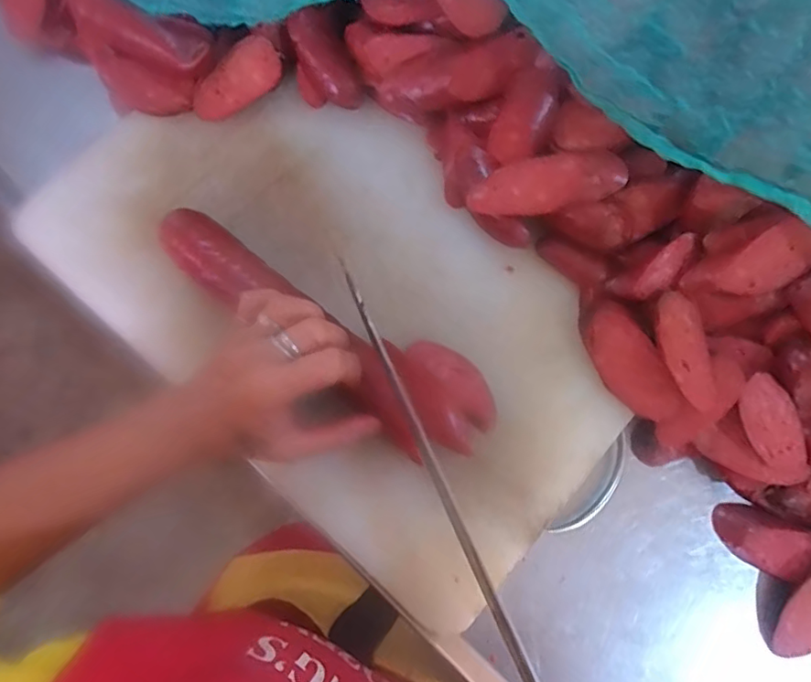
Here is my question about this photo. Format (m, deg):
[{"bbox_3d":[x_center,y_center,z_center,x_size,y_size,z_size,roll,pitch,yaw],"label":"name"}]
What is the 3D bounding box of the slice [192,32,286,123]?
[{"bbox_3d":[-0.131,-0.202,0.419,0.077,0.006,0.038,-35,109,11],"label":"slice"}]

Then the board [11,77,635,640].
[{"bbox_3d":[-0.049,-0.039,0.393,0.439,0.037,0.262,42,81,8],"label":"board"}]

